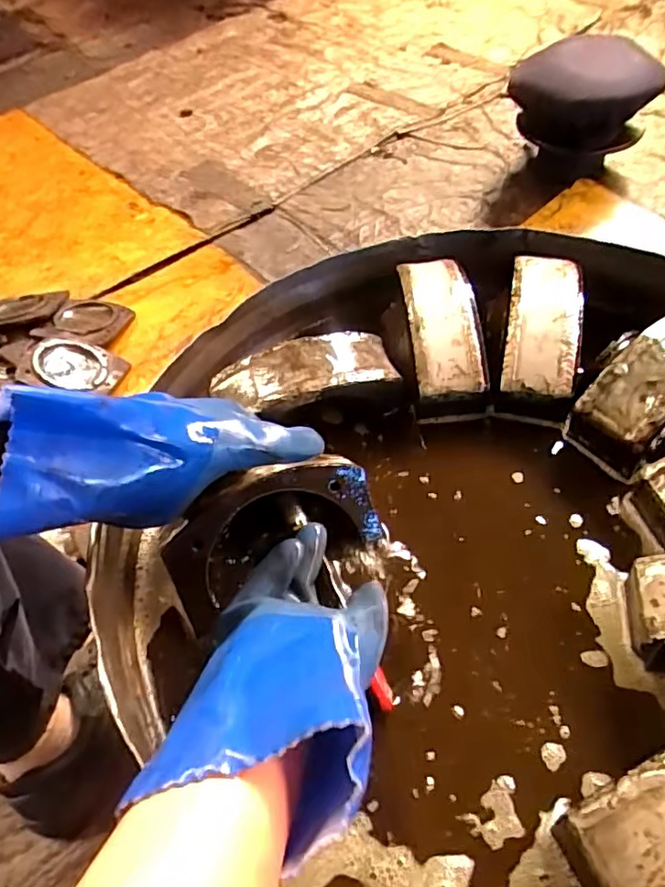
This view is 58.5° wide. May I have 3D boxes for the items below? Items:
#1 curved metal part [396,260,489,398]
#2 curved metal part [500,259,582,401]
[{"bbox_3d":[0.101,-0.114,0.551,0.064,0.033,0.160,-7,54,2],"label":"curved metal part"},{"bbox_3d":[0.191,-0.109,0.536,0.061,0.033,0.151,8,56,13],"label":"curved metal part"}]

